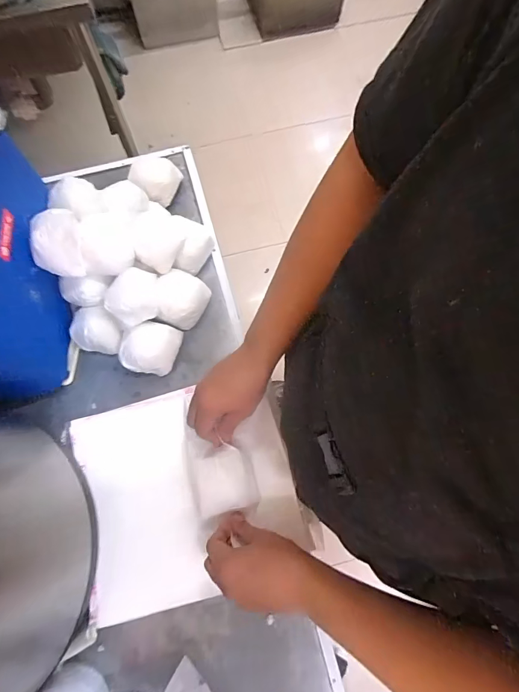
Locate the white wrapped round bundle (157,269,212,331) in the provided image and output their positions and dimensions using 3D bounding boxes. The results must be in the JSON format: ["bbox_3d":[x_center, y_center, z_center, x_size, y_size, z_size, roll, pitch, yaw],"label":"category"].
[{"bbox_3d":[-0.111,-0.072,0.583,0.072,0.057,0.088,-4,71,0],"label":"white wrapped round bundle"}]

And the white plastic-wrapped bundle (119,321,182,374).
[{"bbox_3d":[-0.154,0.003,0.550,0.070,0.049,0.073,0,71,1],"label":"white plastic-wrapped bundle"}]

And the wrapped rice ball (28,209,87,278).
[{"bbox_3d":[-0.266,-0.139,0.508,0.058,0.053,0.081,-11,71,-3],"label":"wrapped rice ball"}]

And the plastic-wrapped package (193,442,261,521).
[{"bbox_3d":[-0.043,0.175,0.495,0.074,0.026,0.084,-12,71,-3],"label":"plastic-wrapped package"}]

